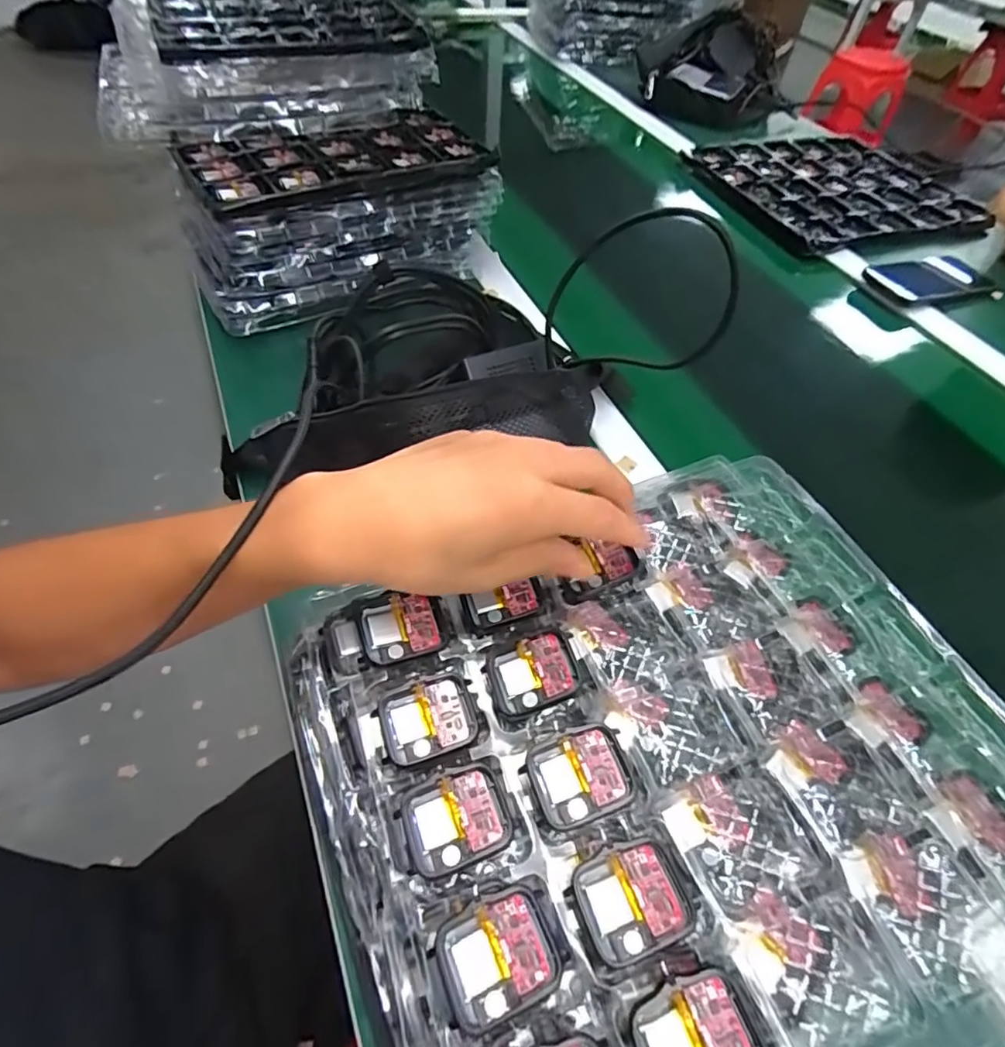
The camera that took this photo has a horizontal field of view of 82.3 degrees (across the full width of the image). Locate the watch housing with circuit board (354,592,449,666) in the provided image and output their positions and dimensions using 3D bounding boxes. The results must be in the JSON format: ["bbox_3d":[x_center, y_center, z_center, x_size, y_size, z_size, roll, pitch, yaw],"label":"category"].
[{"bbox_3d":[-0.051,0.053,0.295,0.044,0.010,0.036,-14,56,-14],"label":"watch housing with circuit board"}]

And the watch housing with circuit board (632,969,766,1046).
[{"bbox_3d":[0.070,0.184,0.203,0.042,0.006,0.036,-16,56,-15],"label":"watch housing with circuit board"}]

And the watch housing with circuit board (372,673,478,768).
[{"bbox_3d":[-0.035,0.095,0.276,0.045,0.012,0.035,-15,56,-14],"label":"watch housing with circuit board"}]

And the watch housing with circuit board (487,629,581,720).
[{"bbox_3d":[0.015,0.074,0.285,0.044,0.006,0.035,-25,57,5],"label":"watch housing with circuit board"}]

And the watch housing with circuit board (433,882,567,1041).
[{"bbox_3d":[-0.001,0.168,0.224,0.051,0.012,0.038,-19,57,-17],"label":"watch housing with circuit board"}]

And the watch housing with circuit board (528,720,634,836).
[{"bbox_3d":[0.035,0.114,0.258,0.042,0.012,0.037,-15,56,-14],"label":"watch housing with circuit board"}]

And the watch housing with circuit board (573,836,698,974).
[{"bbox_3d":[0.053,0.152,0.233,0.043,0.008,0.037,-15,56,-14],"label":"watch housing with circuit board"}]

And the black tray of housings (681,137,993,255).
[{"bbox_3d":[0.488,-0.499,0.854,0.332,0.020,0.322,-17,56,-16],"label":"black tray of housings"}]

